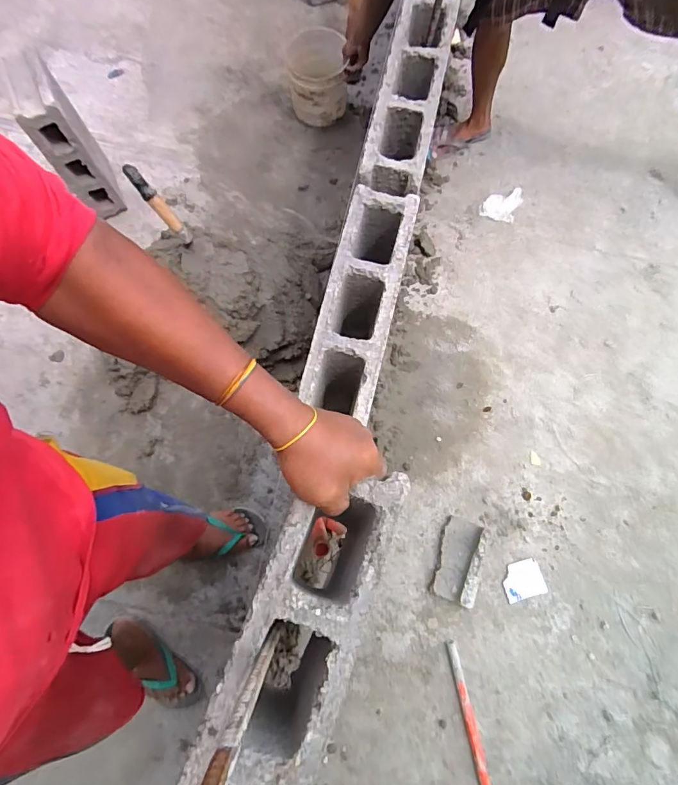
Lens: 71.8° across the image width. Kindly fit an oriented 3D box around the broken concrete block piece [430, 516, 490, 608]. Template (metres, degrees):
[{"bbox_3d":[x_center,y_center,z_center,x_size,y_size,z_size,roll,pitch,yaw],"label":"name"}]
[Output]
[{"bbox_3d":[0.302,0.419,1.167,0.107,0.063,0.199,18,76,4],"label":"broken concrete block piece"}]

